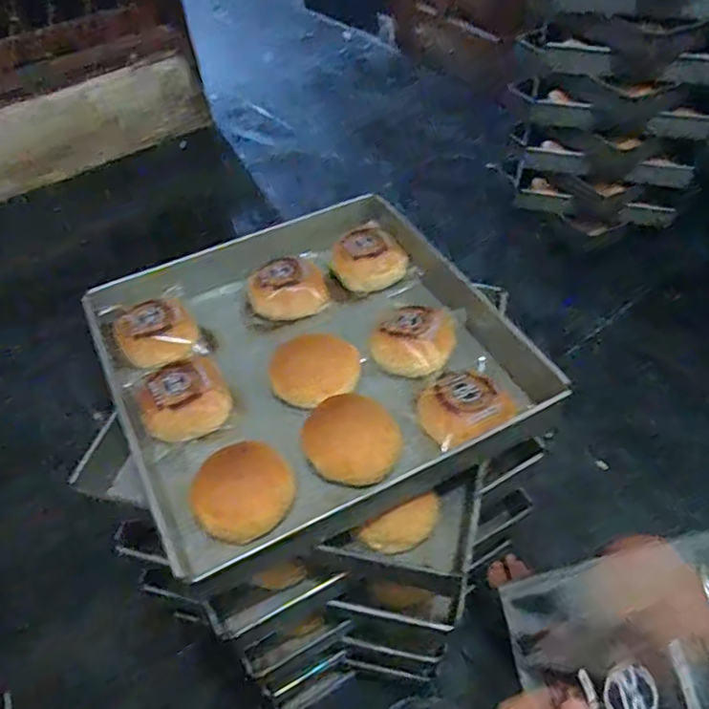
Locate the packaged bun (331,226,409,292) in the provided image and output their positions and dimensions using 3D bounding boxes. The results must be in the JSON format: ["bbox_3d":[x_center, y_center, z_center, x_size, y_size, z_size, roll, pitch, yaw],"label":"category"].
[{"bbox_3d":[0.019,-0.125,0.787,0.097,0.040,0.080,-10,49,-5],"label":"packaged bun"}]

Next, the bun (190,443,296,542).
[{"bbox_3d":[-0.102,0.129,0.567,0.096,0.048,0.079,-25,52,-17],"label":"bun"}]

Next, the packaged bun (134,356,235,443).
[{"bbox_3d":[-0.184,0.049,0.651,0.095,0.045,0.085,-21,51,-14],"label":"packaged bun"}]

